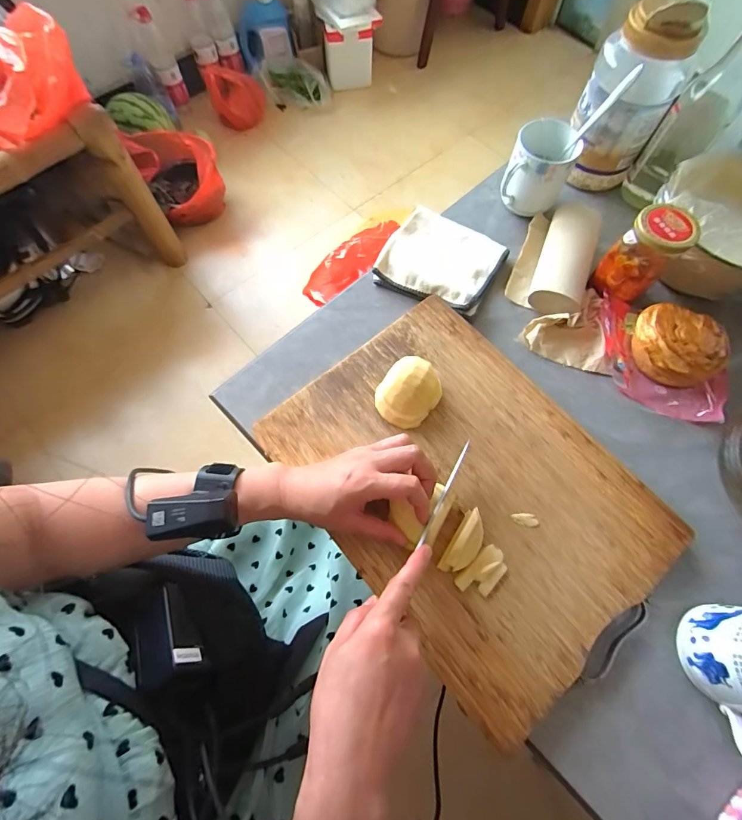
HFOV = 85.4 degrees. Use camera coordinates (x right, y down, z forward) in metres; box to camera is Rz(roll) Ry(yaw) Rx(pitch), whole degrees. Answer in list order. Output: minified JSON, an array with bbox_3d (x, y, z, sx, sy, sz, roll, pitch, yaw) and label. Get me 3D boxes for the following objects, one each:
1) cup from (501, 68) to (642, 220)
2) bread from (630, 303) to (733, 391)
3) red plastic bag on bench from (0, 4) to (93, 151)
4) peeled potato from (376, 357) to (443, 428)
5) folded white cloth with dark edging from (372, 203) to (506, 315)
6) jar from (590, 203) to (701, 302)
[{"bbox_3d":[0.224,-0.323,0.501,0.085,0.130,0.105,30,71,10],"label":"cup"},{"bbox_3d":[0.348,-0.072,0.461,0.090,0.044,0.074,21,70,6],"label":"bread"},{"bbox_3d":[-0.717,-0.695,0.814,0.209,0.141,0.223,-31,73,-13],"label":"red plastic bag on bench"},{"bbox_3d":[0.040,-0.019,0.425,0.057,0.033,0.068,38,73,12],"label":"peeled potato"},{"bbox_3d":[0.093,-0.198,0.521,0.138,0.022,0.132,29,71,9],"label":"folded white cloth with dark edging"},{"bbox_3d":[0.321,-0.183,0.470,0.067,0.087,0.061,0,69,-1],"label":"jar"}]

